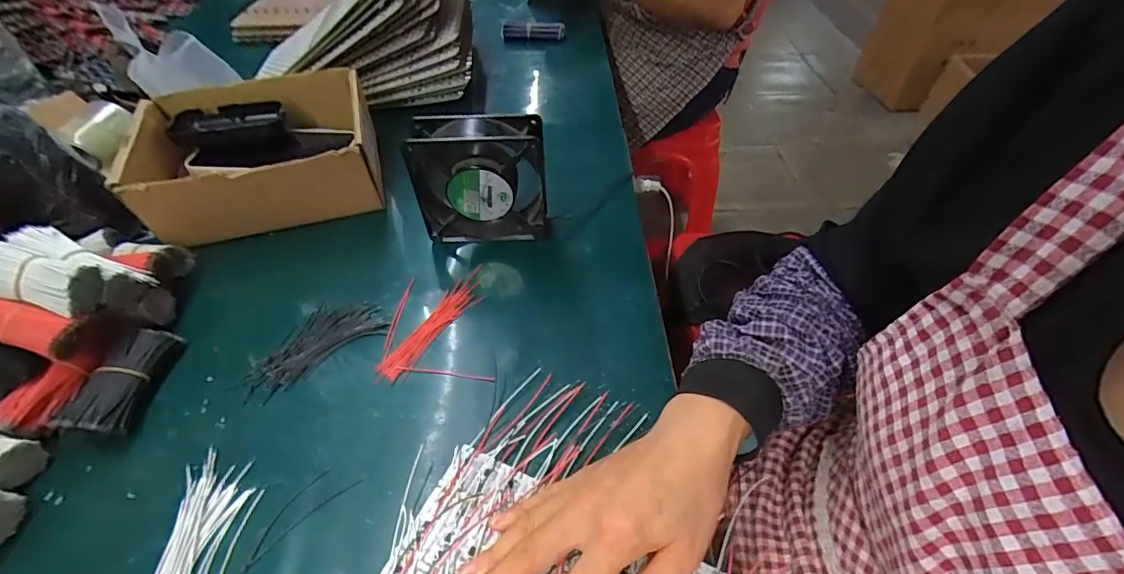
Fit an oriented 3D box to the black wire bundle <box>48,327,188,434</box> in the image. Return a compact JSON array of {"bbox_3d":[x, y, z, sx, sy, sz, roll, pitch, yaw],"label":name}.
[{"bbox_3d":[-0.338,0.072,0.381,0.029,0.036,0.092,-1,48,0],"label":"black wire bundle"}]

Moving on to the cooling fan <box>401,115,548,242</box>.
[{"bbox_3d":[-0.077,-0.100,0.470,0.121,0.122,0.043,-1,48,1],"label":"cooling fan"}]

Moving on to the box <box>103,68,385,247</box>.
[{"bbox_3d":[-0.324,-0.145,0.540,0.219,0.092,0.184,-13,49,-11],"label":"box"}]

